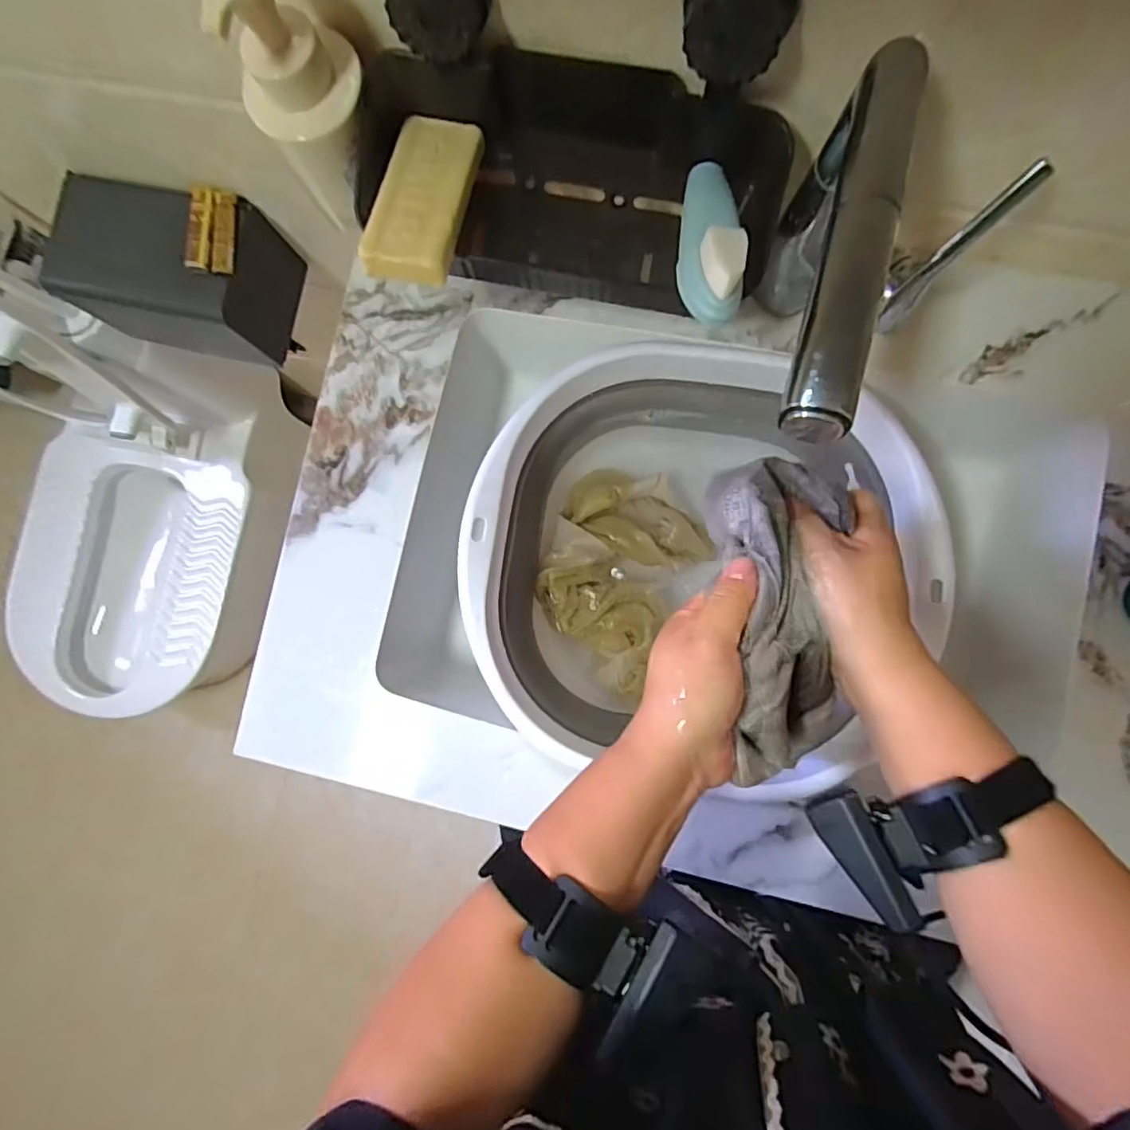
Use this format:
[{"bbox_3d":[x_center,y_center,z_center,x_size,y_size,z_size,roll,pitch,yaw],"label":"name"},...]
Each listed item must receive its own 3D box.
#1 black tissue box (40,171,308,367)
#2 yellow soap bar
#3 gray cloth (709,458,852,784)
[{"bbox_3d":[-0.407,-0.313,0.640,0.183,0.124,0.129,11,87,5],"label":"black tissue box"},{"bbox_3d":[-0.089,-0.235,0.383,0.053,0.015,0.131,8,72,5],"label":"yellow soap bar"},{"bbox_3d":[0.128,0.027,0.352,0.075,0.072,0.183,-2,80,4],"label":"gray cloth"}]

